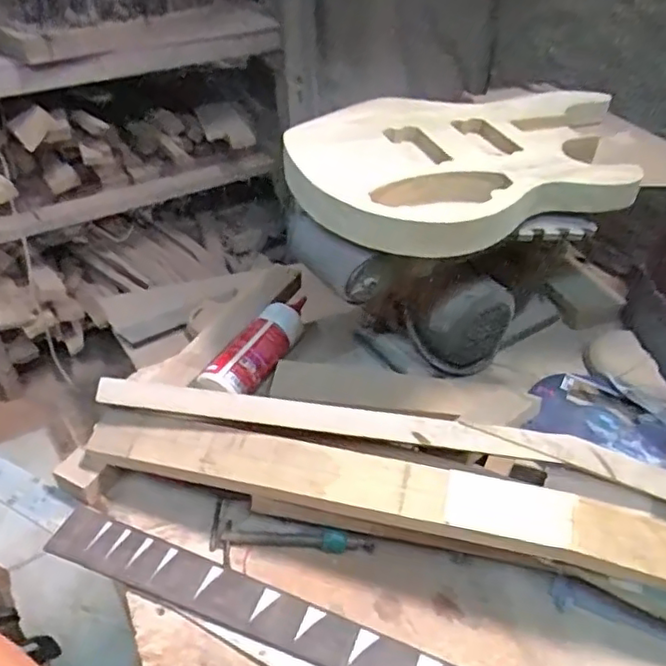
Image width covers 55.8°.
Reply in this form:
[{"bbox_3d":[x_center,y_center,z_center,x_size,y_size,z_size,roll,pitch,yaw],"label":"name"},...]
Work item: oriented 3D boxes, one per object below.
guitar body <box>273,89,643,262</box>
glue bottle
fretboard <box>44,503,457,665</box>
[{"bbox_3d":[0.186,-0.226,0.784,0.504,0.047,0.311,-16,43,-20],"label":"guitar body"},{"bbox_3d":[-0.102,0.018,0.883,0.065,0.051,0.225,20,44,21],"label":"glue bottle"},{"bbox_3d":[-0.057,0.279,0.621,0.509,0.011,0.058,15,48,15],"label":"fretboard"}]

